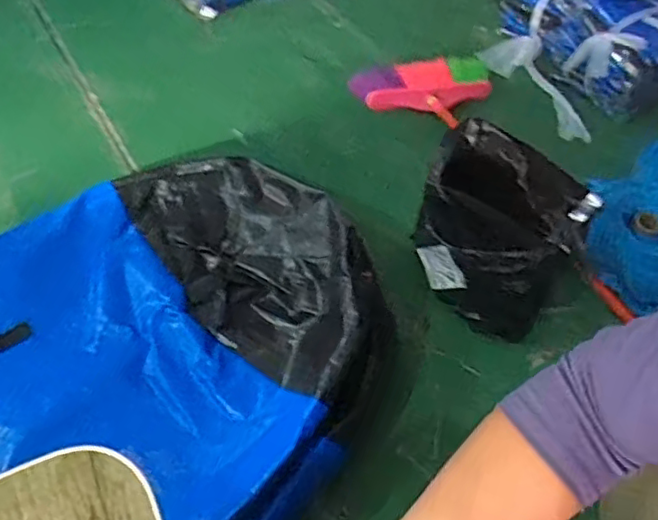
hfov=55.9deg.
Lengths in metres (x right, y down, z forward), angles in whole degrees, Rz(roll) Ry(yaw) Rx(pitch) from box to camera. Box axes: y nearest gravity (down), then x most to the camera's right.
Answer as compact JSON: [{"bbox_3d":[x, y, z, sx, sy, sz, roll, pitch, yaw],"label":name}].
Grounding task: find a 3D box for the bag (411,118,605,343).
[{"bbox_3d":[0.266,-0.025,0.978,0.251,0.347,0.107,7,49,3],"label":"bag"}]

